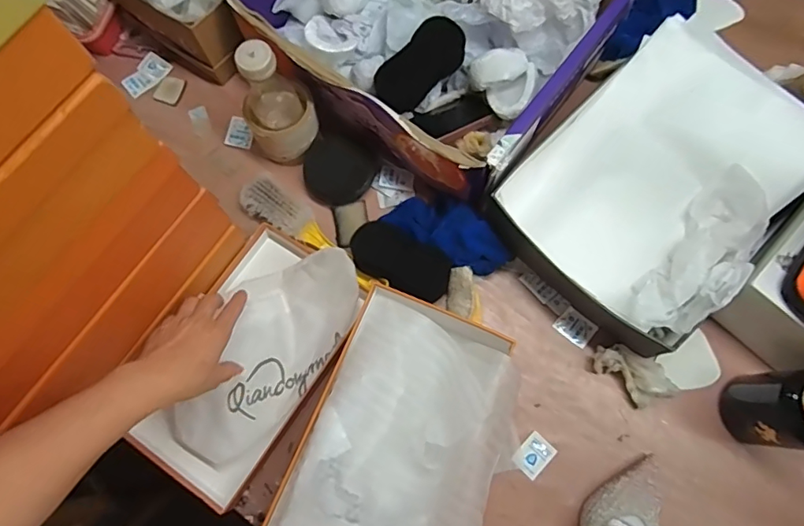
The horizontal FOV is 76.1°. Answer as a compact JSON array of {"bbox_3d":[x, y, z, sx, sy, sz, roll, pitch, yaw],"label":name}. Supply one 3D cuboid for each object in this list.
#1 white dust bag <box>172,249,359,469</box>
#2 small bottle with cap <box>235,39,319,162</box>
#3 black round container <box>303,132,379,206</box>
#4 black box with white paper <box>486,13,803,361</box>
[{"bbox_3d":[-0.160,0.101,0.600,0.133,0.052,0.268,32,81,10],"label":"white dust bag"},{"bbox_3d":[-0.156,-0.198,0.620,0.084,0.170,0.074,-29,75,-6],"label":"small bottle with cap"},{"bbox_3d":[-0.083,-0.124,0.686,0.088,0.025,0.092,-1,74,2],"label":"black round container"},{"bbox_3d":[0.302,-0.092,0.614,0.321,0.117,0.256,-44,77,-10],"label":"black box with white paper"}]

